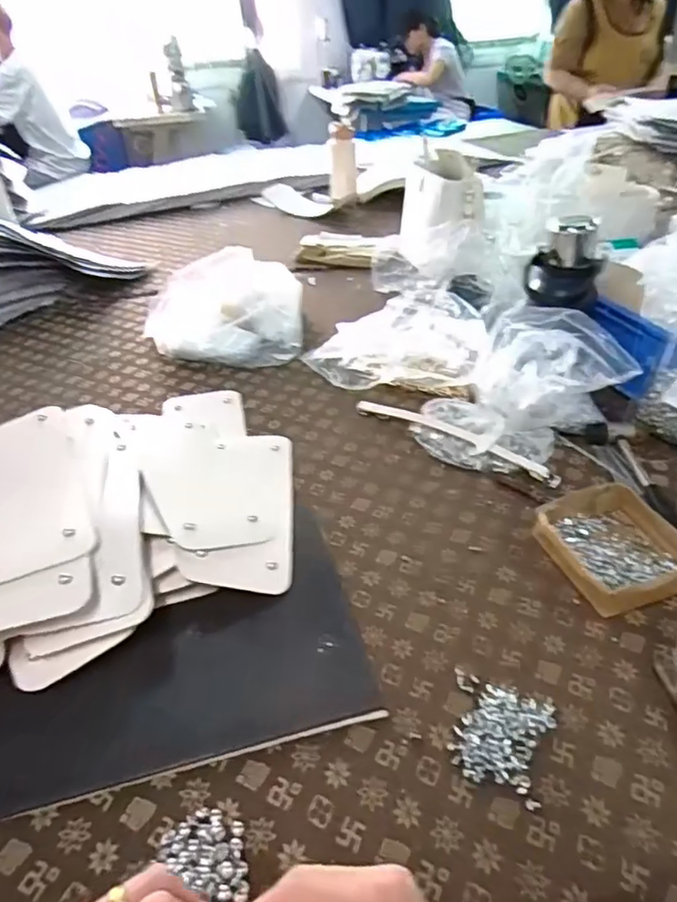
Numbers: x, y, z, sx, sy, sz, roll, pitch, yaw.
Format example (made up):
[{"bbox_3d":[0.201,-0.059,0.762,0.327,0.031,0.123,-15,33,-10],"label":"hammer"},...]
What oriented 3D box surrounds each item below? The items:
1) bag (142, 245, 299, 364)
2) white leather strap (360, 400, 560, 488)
[{"bbox_3d":[-0.212,-0.277,1.124,0.282,0.124,0.267,-3,37,-1],"label":"bag"},{"bbox_3d":[0.156,-0.020,0.827,0.304,0.026,0.025,23,45,30],"label":"white leather strap"}]

